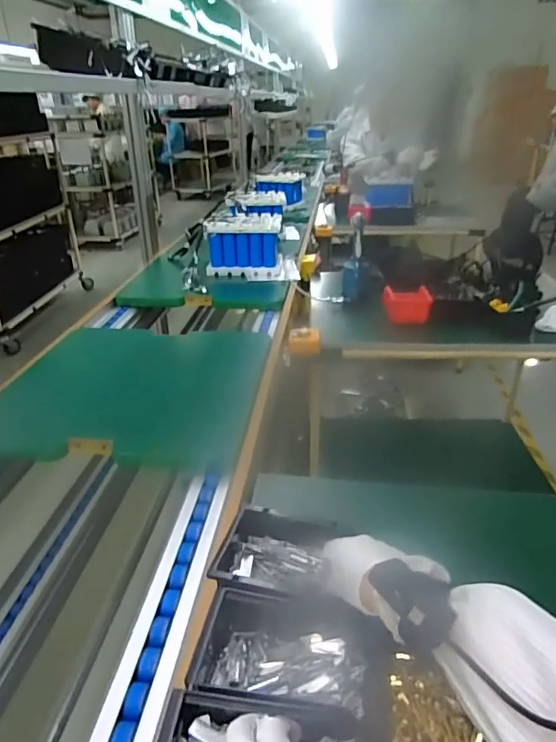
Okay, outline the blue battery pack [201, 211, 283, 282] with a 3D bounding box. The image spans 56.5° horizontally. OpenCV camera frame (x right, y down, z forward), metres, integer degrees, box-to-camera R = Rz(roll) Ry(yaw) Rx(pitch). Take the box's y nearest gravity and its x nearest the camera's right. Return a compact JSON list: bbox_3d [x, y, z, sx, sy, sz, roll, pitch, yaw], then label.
[{"bbox_3d":[-0.108,-0.412,1.687,0.247,0.162,0.153,-2,28,-3],"label":"blue battery pack"}]

